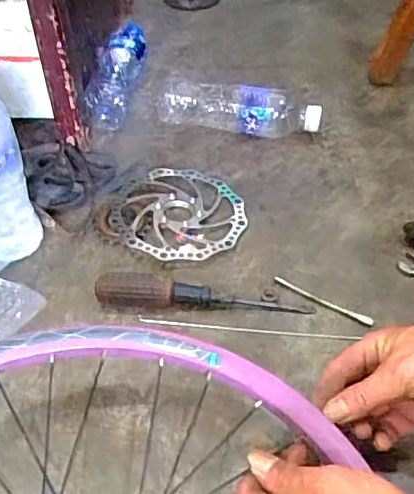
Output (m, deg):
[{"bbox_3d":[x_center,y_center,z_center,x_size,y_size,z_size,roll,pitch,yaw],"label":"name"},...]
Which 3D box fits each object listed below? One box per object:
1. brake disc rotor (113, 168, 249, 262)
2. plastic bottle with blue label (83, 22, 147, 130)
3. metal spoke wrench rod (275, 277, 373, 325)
[{"bbox_3d":[-0.031,-0.042,0.652,0.147,0.009,0.152,-1,45,-6],"label":"brake disc rotor"},{"bbox_3d":[-0.128,-0.248,0.814,0.067,0.060,0.208,2,47,2],"label":"plastic bottle with blue label"},{"bbox_3d":[0.117,0.054,0.573,0.104,0.006,0.010,22,51,20],"label":"metal spoke wrench rod"}]

